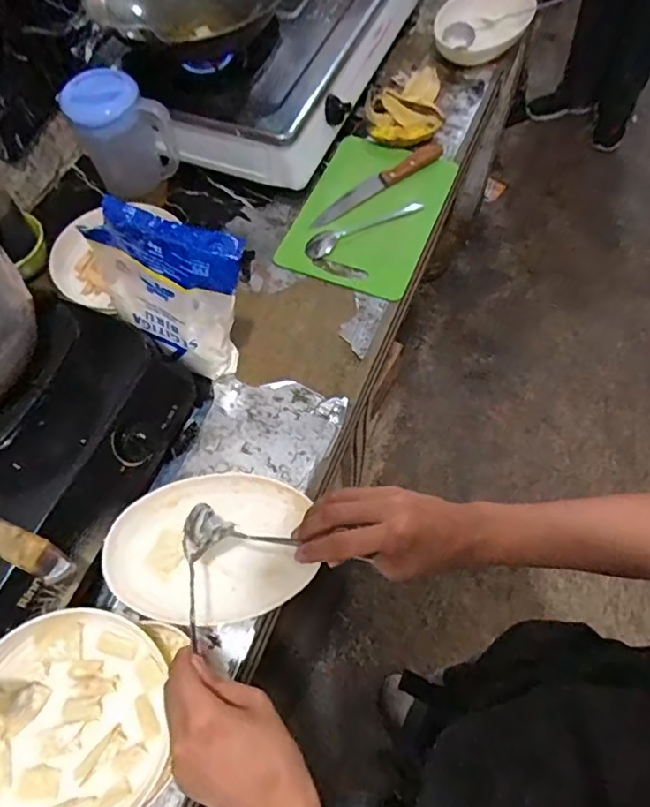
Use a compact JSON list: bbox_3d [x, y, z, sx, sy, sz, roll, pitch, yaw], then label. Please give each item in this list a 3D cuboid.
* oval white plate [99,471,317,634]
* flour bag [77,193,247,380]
[{"bbox_3d":[-0.128,0.160,0.597,0.214,0.042,0.152,-4,63,0],"label":"oval white plate"},{"bbox_3d":[-0.175,-0.115,0.623,0.179,0.240,0.063,20,66,12],"label":"flour bag"}]

